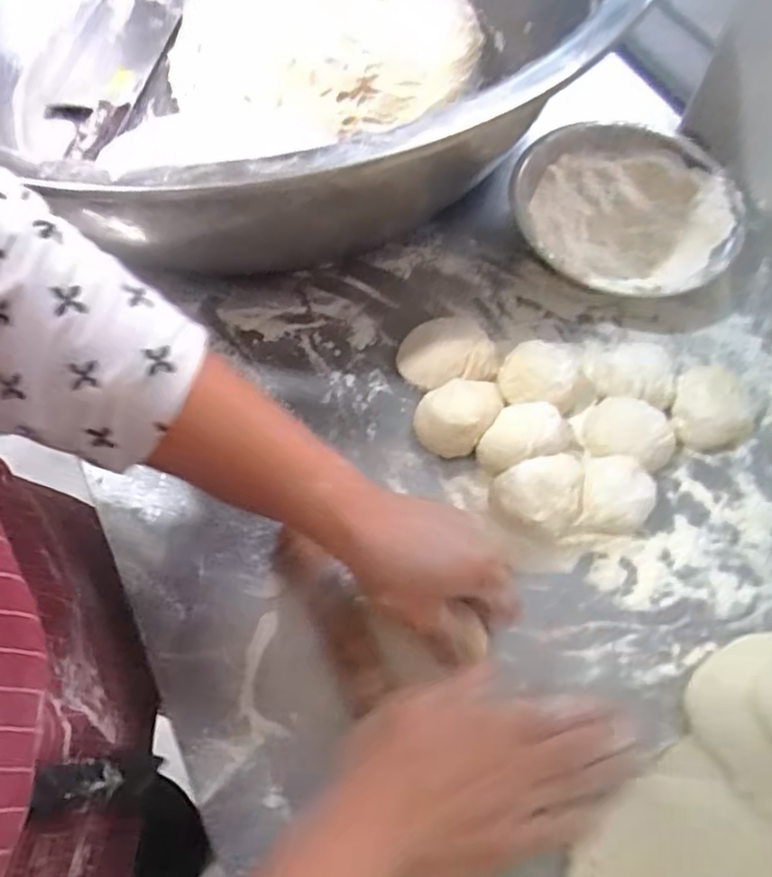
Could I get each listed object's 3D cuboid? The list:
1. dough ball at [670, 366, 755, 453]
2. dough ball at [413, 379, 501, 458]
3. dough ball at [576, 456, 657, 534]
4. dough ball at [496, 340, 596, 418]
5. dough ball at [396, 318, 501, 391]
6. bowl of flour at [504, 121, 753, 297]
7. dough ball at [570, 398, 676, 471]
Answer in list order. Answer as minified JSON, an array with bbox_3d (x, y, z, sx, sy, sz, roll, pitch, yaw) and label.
[{"bbox_3d":[0.227,-0.019,0.438,0.046,0.037,0.058,-36,70,-15],"label":"dough ball"},{"bbox_3d":[0.051,-0.017,0.439,0.047,0.034,0.059,36,70,15],"label":"dough ball"},{"bbox_3d":[0.152,0.038,0.413,0.044,0.040,0.049,12,66,6],"label":"dough ball"},{"bbox_3d":[0.115,-0.043,0.450,0.063,0.036,0.063,-37,70,-15],"label":"dough ball"},{"bbox_3d":[0.045,-0.061,0.457,0.072,0.036,0.051,-10,66,-4],"label":"dough ball"},{"bbox_3d":[0.184,-0.170,0.497,0.169,0.053,0.160,0,65,0],"label":"bowl of flour"},{"bbox_3d":[0.166,-0.003,0.434,0.064,0.036,0.046,16,67,7],"label":"dough ball"}]

